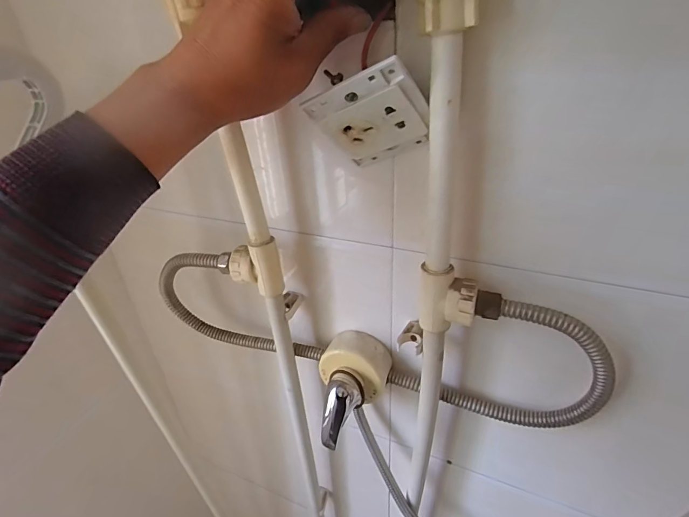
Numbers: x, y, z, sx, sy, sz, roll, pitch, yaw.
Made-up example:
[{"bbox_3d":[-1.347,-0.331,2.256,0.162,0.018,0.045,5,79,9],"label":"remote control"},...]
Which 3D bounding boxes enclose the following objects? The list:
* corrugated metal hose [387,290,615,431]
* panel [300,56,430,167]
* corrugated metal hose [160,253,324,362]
[{"bbox_3d":[0.136,0.100,0.366,0.196,0.164,0.029,11,34,22],"label":"corrugated metal hose"},{"bbox_3d":[0.024,-0.104,0.291,0.079,0.083,0.015,-13,55,32],"label":"panel"},{"bbox_3d":[-0.128,0.057,0.456,0.197,0.147,0.030,7,32,16],"label":"corrugated metal hose"}]

